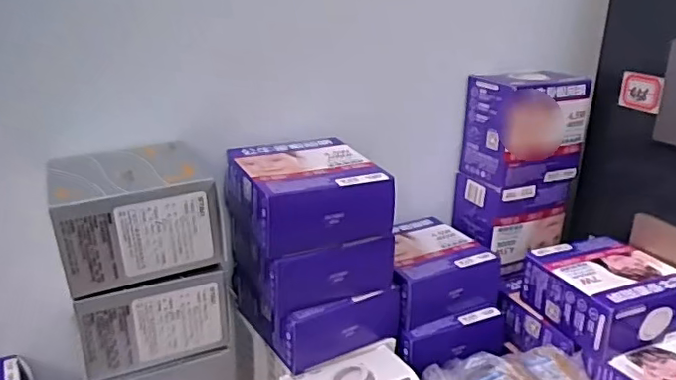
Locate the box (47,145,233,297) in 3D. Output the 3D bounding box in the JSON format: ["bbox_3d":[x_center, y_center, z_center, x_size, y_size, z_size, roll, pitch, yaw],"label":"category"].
[{"bbox_3d":[-0.140,0.014,0.394,0.102,0.066,0.092,-12,25,-31],"label":"box"}]

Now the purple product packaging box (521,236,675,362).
[{"bbox_3d":[0.232,0.087,0.500,0.102,0.050,0.102,-8,23,-21],"label":"purple product packaging box"}]

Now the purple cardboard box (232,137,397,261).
[{"bbox_3d":[-0.024,0.002,0.445,0.104,0.052,0.098,-7,23,-20],"label":"purple cardboard box"}]

